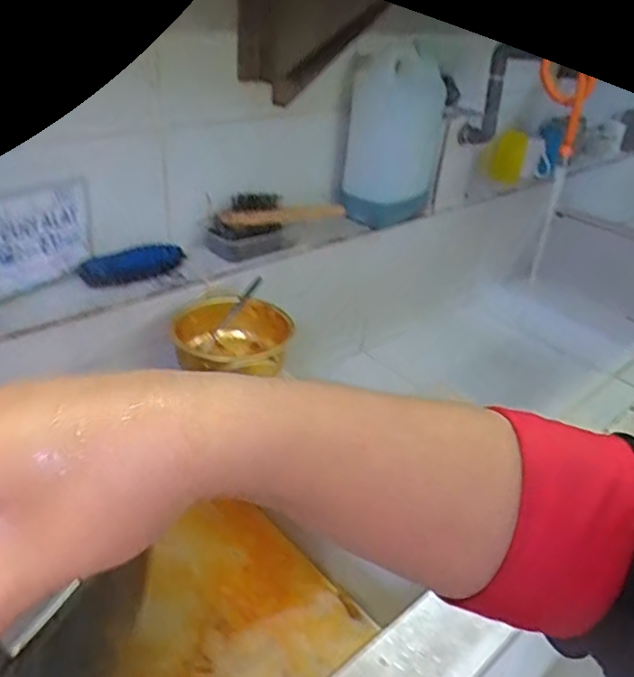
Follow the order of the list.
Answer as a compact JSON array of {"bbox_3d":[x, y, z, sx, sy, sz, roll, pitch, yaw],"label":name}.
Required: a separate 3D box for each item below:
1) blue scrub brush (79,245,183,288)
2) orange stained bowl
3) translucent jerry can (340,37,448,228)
[{"bbox_3d":[-0.270,-0.107,0.873,0.155,0.046,0.045,-12,35,-25],"label":"blue scrub brush"},{"bbox_3d":[-0.123,0.010,0.851,0.162,0.080,0.171,4,32,-2],"label":"orange stained bowl"},{"bbox_3d":[0.136,-0.359,1.032,0.161,0.290,0.114,11,32,9],"label":"translucent jerry can"}]

